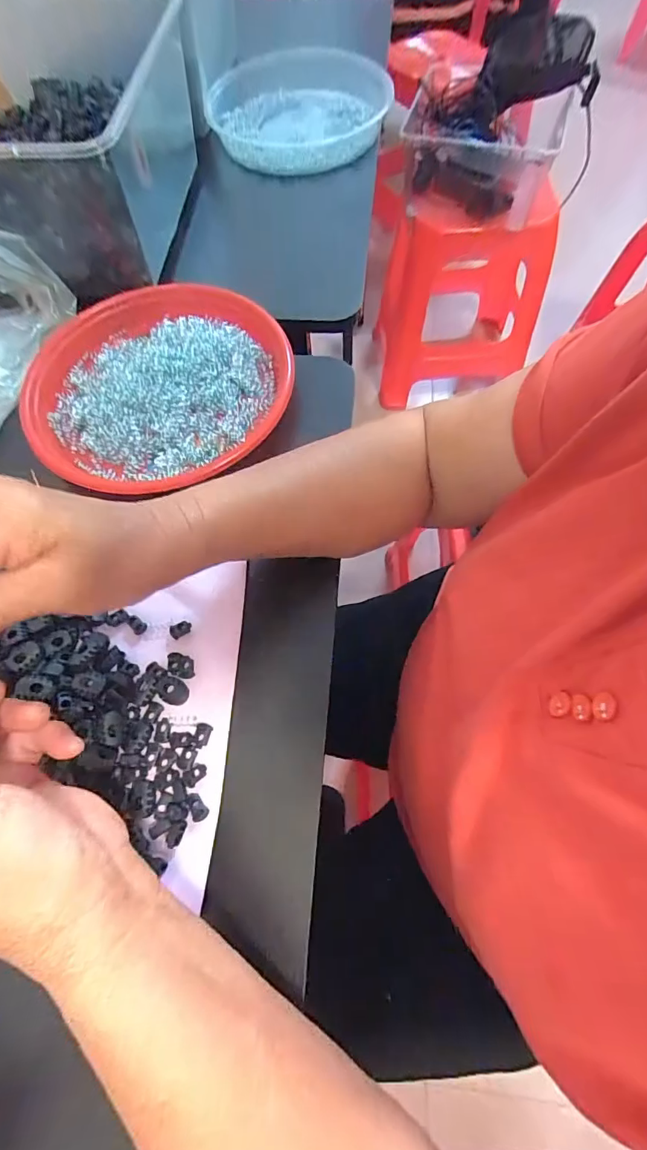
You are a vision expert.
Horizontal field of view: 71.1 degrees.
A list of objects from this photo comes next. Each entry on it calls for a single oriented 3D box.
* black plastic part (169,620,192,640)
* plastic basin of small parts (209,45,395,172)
[{"bbox_3d":[-0.105,0.039,0.333,0.016,0.005,0.011,-30,69,-10],"label":"black plastic part"},{"bbox_3d":[-0.034,-0.625,0.601,0.226,0.055,0.245,-1,67,2],"label":"plastic basin of small parts"}]

